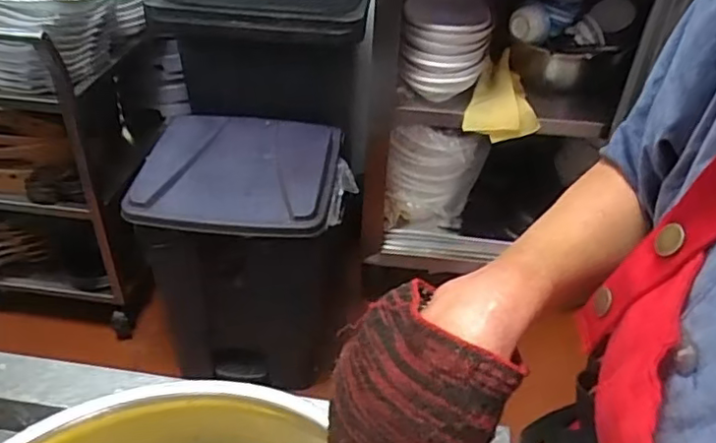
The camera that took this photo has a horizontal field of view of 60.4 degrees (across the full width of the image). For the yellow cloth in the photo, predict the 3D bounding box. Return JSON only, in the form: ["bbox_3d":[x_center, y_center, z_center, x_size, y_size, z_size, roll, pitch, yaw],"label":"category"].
[{"bbox_3d":[0.352,-0.301,1.473,0.168,0.103,0.241,10,38,8],"label":"yellow cloth"}]

